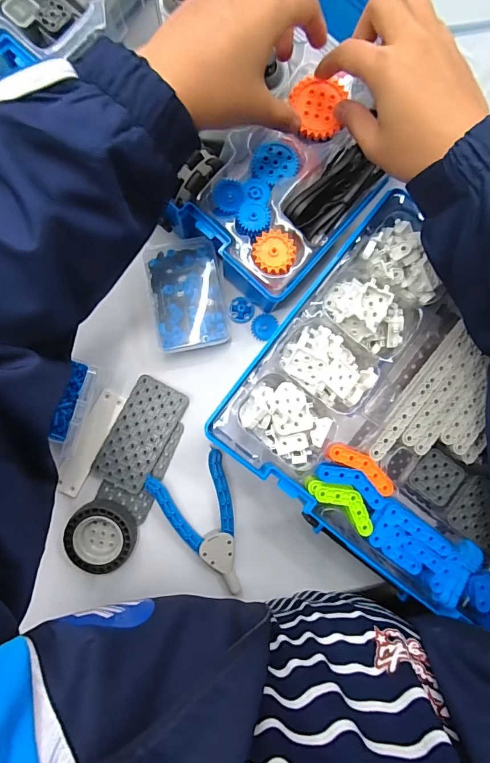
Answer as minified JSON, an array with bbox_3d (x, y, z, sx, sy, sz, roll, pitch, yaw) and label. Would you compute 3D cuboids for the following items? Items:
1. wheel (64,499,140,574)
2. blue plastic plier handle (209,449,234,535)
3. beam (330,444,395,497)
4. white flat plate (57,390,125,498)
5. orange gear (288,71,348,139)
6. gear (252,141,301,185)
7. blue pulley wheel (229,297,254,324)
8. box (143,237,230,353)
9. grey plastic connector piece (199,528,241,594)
[{"bbox_3d":[-0.129,0.139,0.357,0.058,0.023,0.058,0,87,-3],"label":"wheel"},{"bbox_3d":[-0.021,0.101,0.369,0.013,0.014,0.076,-10,88,-4],"label":"blue plastic plier handle"},{"bbox_3d":[0.096,0.070,0.325,0.061,0.010,0.017,36,86,-1],"label":"beam"},{"bbox_3d":[-0.144,0.057,0.365,0.023,0.005,0.100,27,86,-2],"label":"white flat plate"},{"bbox_3d":[0.061,-0.227,0.329,0.045,0.006,0.048,1,87,-3],"label":"orange gear"},{"bbox_3d":[0.026,-0.187,0.339,0.039,0.005,0.036,-3,87,-3],"label":"gear"},{"bbox_3d":[-0.003,-0.069,0.381,0.023,0.005,0.024,0,87,-3],"label":"blue pulley wheel"},{"bbox_3d":[-0.053,-0.080,0.368,0.065,0.028,0.101,-10,88,-4],"label":"box"},{"bbox_3d":[-0.023,0.167,0.366,0.031,0.013,0.057,-8,96,-6],"label":"grey plastic connector piece"}]

